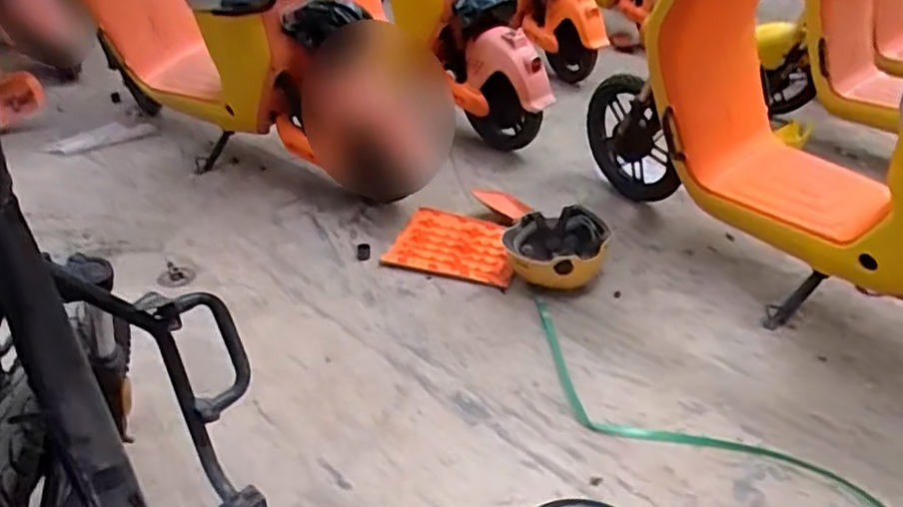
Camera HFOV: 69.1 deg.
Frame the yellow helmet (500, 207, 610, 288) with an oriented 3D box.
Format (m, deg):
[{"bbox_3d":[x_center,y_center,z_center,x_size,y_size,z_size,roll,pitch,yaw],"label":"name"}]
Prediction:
[{"bbox_3d":[0.248,-0.020,1.573,0.242,0.148,0.202,5,32,6],"label":"yellow helmet"}]

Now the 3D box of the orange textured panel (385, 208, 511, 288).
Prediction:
[{"bbox_3d":[0.013,-0.021,1.713,0.321,0.030,0.269,10,39,13],"label":"orange textured panel"}]

